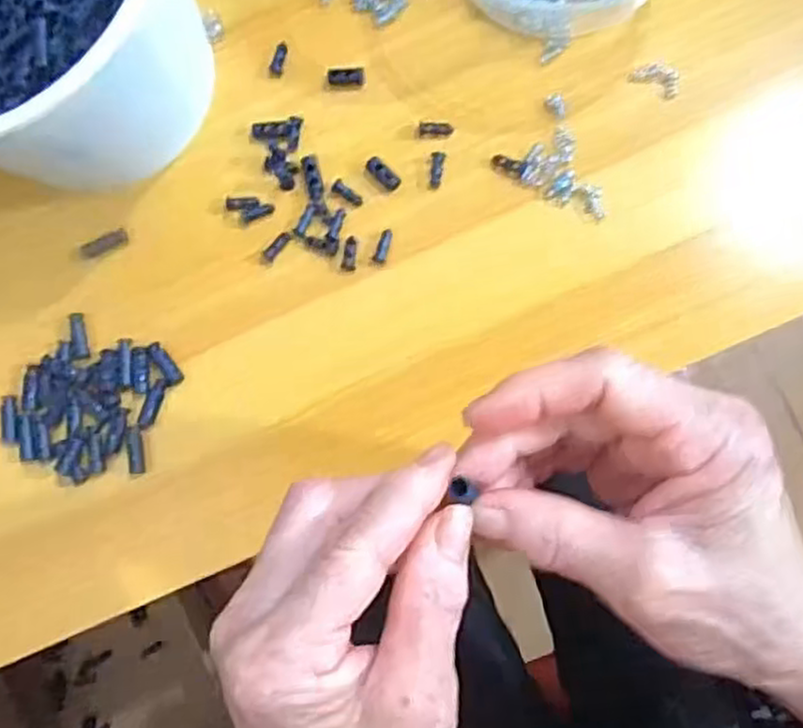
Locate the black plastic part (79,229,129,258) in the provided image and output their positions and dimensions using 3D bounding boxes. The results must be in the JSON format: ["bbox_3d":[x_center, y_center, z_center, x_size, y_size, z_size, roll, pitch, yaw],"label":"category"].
[{"bbox_3d":[-0.151,-0.061,0.374,0.025,0.004,0.008,-26,81,3],"label":"black plastic part"}]

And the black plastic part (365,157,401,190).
[{"bbox_3d":[-0.009,-0.093,0.358,0.008,0.004,0.020,-44,80,0],"label":"black plastic part"}]

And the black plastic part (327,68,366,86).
[{"bbox_3d":[-0.027,-0.144,0.369,0.018,0.004,0.008,-2,82,-6],"label":"black plastic part"}]

